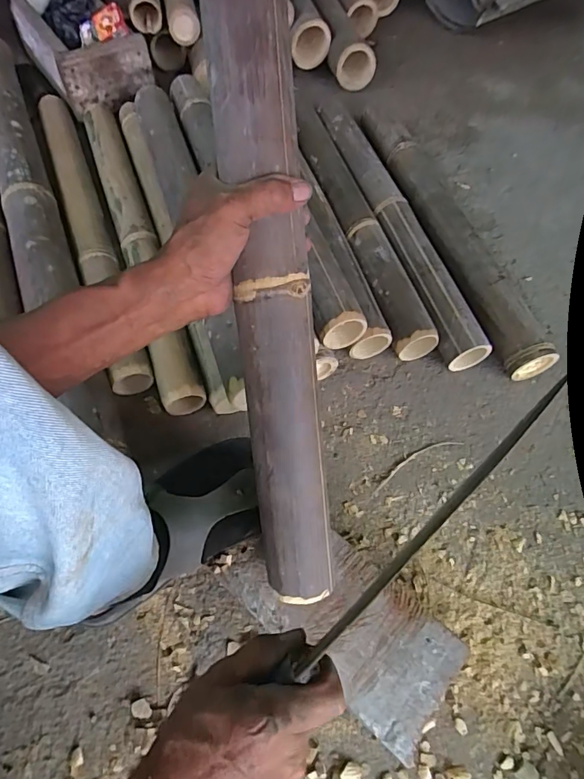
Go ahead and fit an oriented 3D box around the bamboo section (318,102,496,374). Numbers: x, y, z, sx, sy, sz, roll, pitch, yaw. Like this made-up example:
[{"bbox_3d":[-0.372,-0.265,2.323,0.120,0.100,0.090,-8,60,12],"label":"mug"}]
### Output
[{"bbox_3d":[0.158,-0.296,0.780,0.068,0.082,0.613,-15,64,-10],"label":"bamboo section"}]

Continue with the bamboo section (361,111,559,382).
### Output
[{"bbox_3d":[0.243,-0.282,0.778,0.081,0.080,0.609,-15,64,-10],"label":"bamboo section"}]

